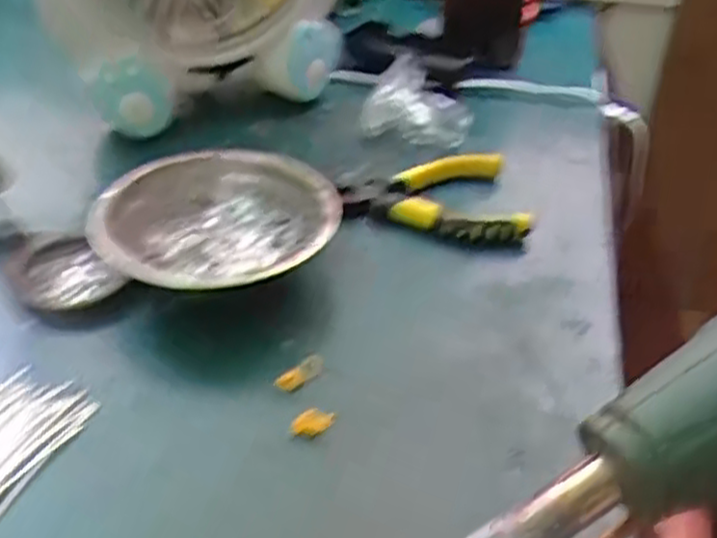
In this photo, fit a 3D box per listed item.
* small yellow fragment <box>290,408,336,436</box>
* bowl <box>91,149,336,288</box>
[{"bbox_3d":[-0.021,0.070,0.354,0.020,0.006,0.010,-1,38,-6],"label":"small yellow fragment"},{"bbox_3d":[-0.077,-0.019,0.427,0.123,0.044,0.118,2,38,-2],"label":"bowl"}]

